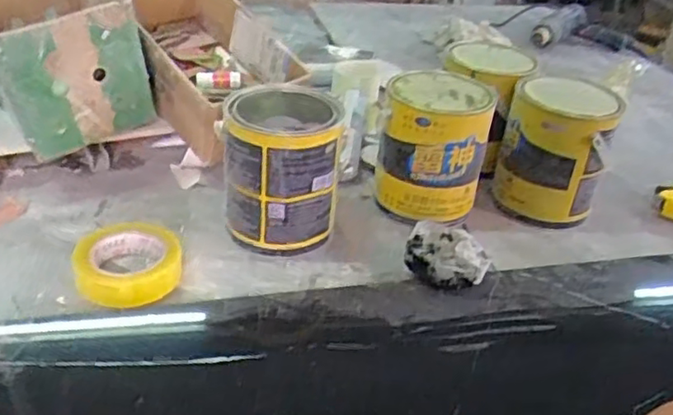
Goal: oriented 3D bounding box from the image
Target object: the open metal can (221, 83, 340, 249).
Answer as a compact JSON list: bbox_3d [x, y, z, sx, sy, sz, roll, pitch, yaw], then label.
[{"bbox_3d":[-0.071,-0.053,0.825,0.138,0.159,0.148,0,34,-12],"label":"open metal can"}]

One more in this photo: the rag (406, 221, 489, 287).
[{"bbox_3d":[0.132,0.060,0.784,0.098,0.051,0.079,14,33,10],"label":"rag"}]

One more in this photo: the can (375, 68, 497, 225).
[{"bbox_3d":[0.131,-0.092,0.896,0.142,0.144,0.150,13,33,8],"label":"can"}]

